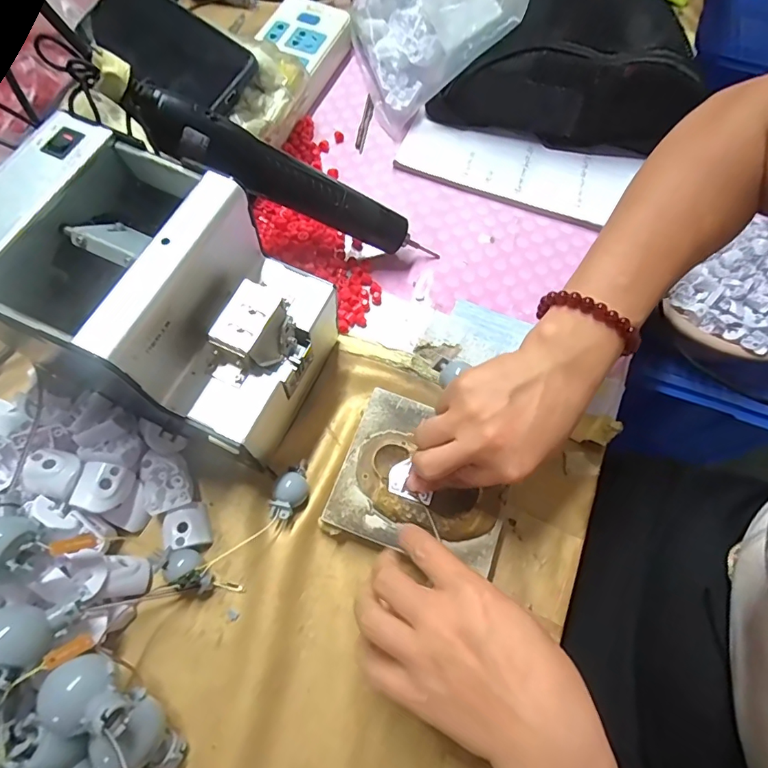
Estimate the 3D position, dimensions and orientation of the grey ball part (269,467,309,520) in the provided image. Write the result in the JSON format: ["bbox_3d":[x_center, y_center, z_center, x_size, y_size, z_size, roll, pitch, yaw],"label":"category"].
[{"bbox_3d":[-0.066,0.078,0.335,0.021,0.019,0.038,15,68,4],"label":"grey ball part"}]

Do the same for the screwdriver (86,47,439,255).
[{"bbox_3d":[-0.074,-0.151,0.350,0.253,0.029,0.031,19,62,-28],"label":"screwdriver"}]

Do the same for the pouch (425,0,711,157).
[{"bbox_3d":[0.176,-0.307,0.458,0.236,0.084,0.118,13,68,3],"label":"pouch"}]

